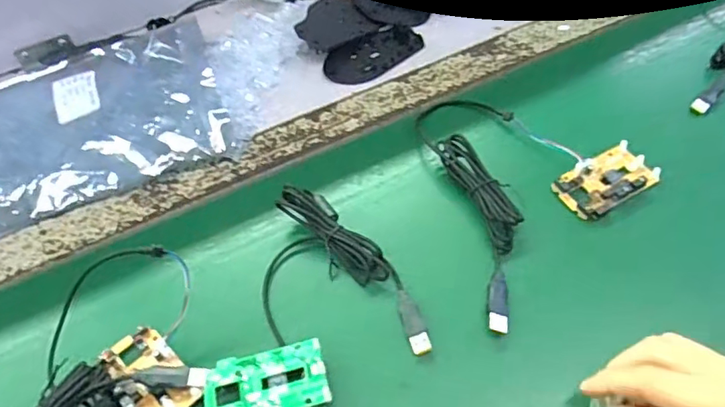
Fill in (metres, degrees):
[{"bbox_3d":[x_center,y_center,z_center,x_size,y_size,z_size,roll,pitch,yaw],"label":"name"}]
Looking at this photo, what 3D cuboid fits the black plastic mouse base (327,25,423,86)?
[{"bbox_3d":[0.011,-0.160,0.569,0.110,0.008,0.064,-37,59,-20],"label":"black plastic mouse base"}]

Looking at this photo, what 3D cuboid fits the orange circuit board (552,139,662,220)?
[{"bbox_3d":[0.198,-0.019,0.435,0.079,0.013,0.045,-29,57,-15],"label":"orange circuit board"}]

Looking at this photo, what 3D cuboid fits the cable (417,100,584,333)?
[{"bbox_3d":[0.122,-0.016,0.432,0.112,0.024,0.229,-11,54,-3],"label":"cable"}]

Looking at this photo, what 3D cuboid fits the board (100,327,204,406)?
[{"bbox_3d":[-0.144,0.117,0.361,0.043,0.013,0.073,-38,60,-21],"label":"board"}]

